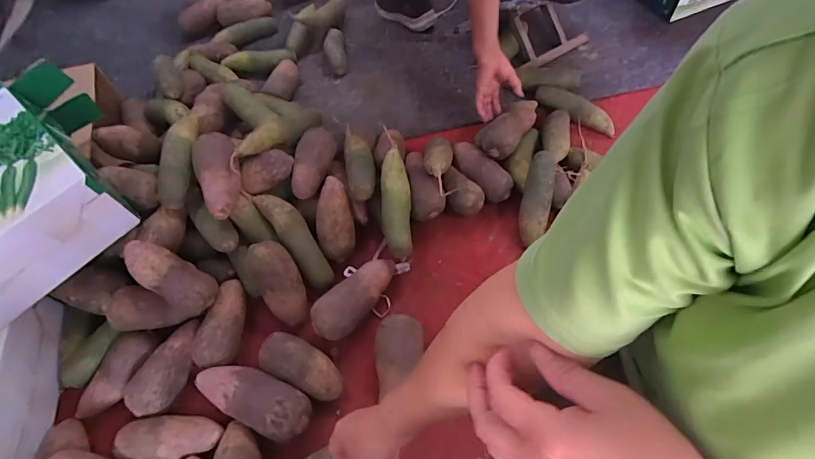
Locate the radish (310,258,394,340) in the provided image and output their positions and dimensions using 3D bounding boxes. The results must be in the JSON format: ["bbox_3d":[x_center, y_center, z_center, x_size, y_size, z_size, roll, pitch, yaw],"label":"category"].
[{"bbox_3d":[-0.087,0.119,0.756,0.069,0.064,0.180,36,66,22],"label":"radish"}]

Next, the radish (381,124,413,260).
[{"bbox_3d":[-0.023,-0.074,0.807,0.056,0.044,0.257,-5,75,0],"label":"radish"}]

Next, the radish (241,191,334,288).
[{"bbox_3d":[-0.211,0.010,0.807,0.059,0.046,0.225,-36,93,-18],"label":"radish"}]

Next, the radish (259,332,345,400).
[{"bbox_3d":[-0.173,0.223,0.708,0.149,0.053,0.068,21,61,15],"label":"radish"}]

